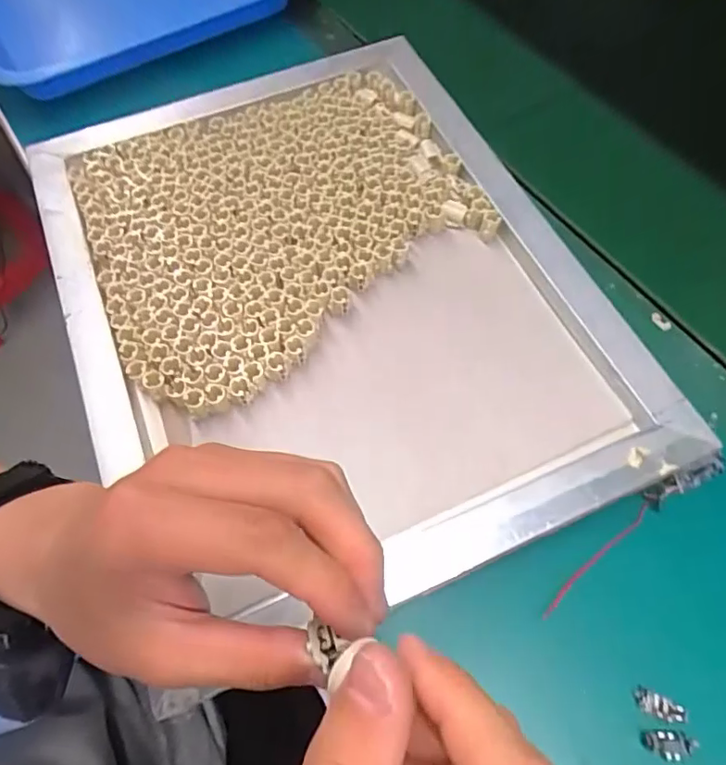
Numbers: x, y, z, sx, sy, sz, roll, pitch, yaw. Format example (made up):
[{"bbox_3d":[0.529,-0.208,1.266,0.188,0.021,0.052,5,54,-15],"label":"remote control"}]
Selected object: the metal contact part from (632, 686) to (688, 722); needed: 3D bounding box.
[{"bbox_3d":[0.161,0.174,0.290,0.027,0.004,0.011,21,65,10],"label":"metal contact part"}]

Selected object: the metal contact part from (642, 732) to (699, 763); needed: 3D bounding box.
[{"bbox_3d":[0.163,0.192,0.284,0.027,0.004,0.013,3,63,2],"label":"metal contact part"}]

